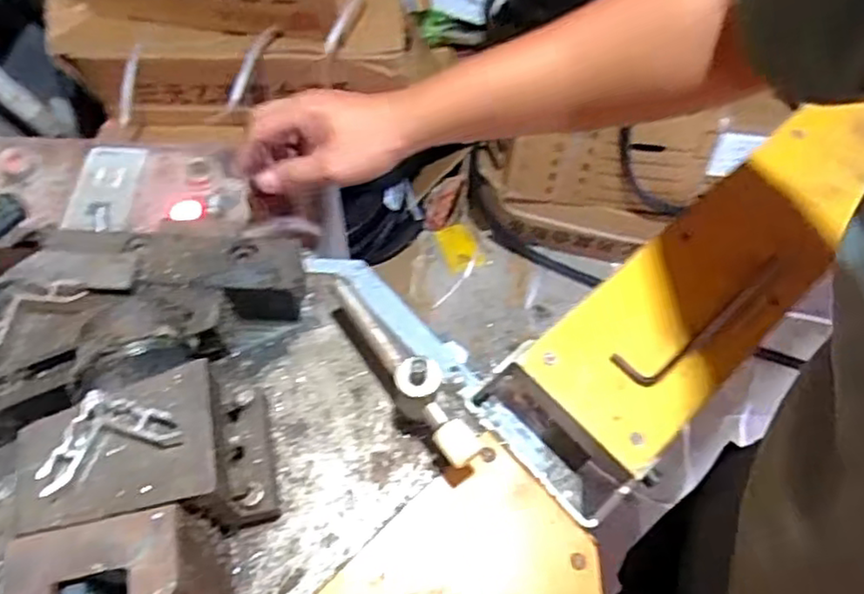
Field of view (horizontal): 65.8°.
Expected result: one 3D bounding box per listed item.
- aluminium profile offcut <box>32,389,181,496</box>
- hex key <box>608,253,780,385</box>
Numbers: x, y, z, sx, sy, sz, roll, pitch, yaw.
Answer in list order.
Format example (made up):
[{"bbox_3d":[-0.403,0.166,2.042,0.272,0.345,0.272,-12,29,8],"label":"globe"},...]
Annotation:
[{"bbox_3d":[-0.184,0.075,0.374,0.073,0.012,0.043,-21,64,-13],"label":"aluminium profile offcut"},{"bbox_3d":[0.216,0.017,0.528,0.169,0.010,0.032,-31,67,-17],"label":"hex key"}]

